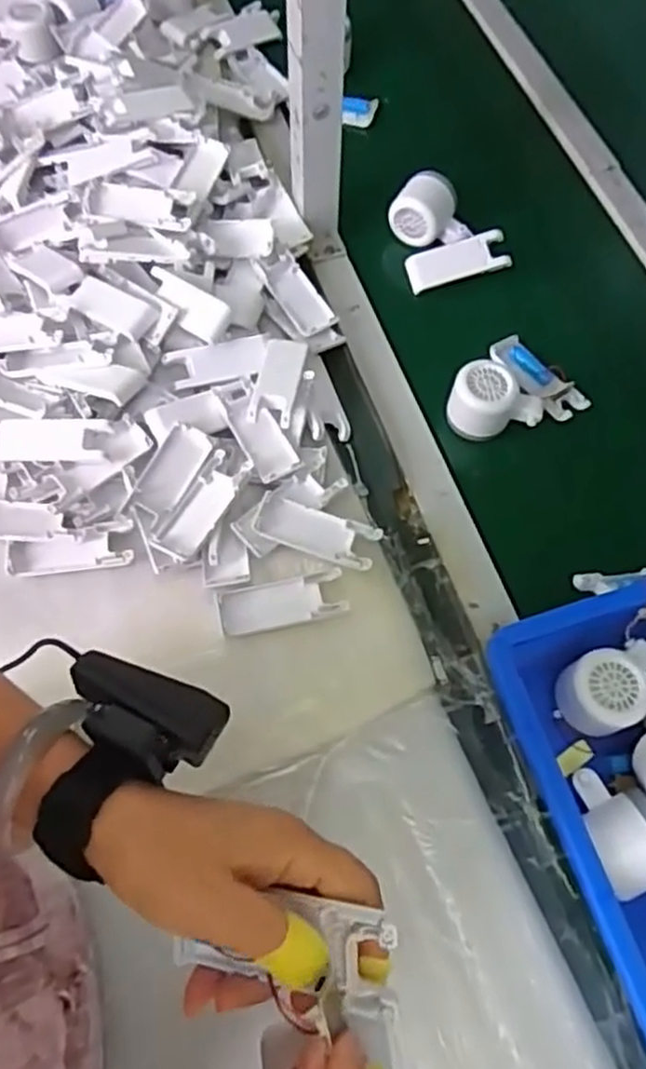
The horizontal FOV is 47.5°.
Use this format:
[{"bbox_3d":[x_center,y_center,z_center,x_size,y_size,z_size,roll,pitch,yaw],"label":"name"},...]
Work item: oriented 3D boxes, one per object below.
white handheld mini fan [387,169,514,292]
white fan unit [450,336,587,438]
[{"bbox_3d":[0.130,-0.316,0.768,0.101,0.058,0.105,-11,66,-6],"label":"white handheld mini fan"},{"bbox_3d":[0.182,-0.132,0.680,0.097,0.052,0.117,37,70,15],"label":"white fan unit"}]

